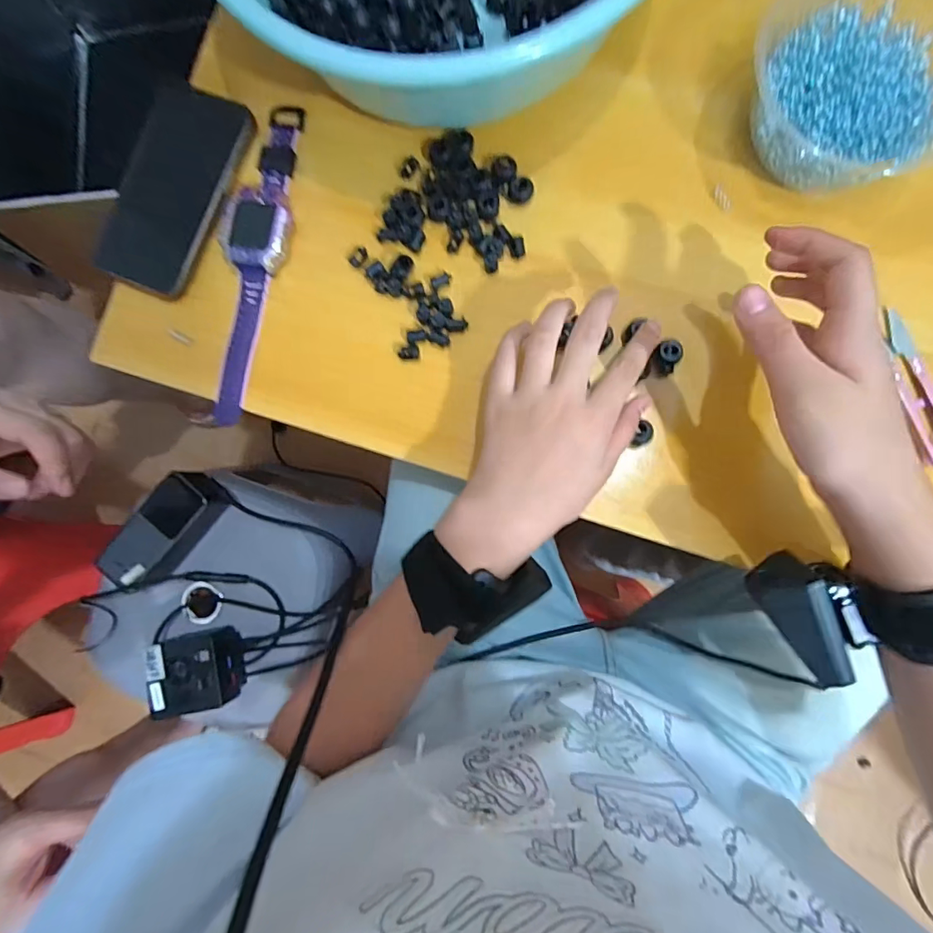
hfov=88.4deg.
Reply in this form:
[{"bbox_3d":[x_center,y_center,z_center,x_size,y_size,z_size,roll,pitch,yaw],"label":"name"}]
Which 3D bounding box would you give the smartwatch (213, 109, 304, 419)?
[{"bbox_3d":[-0.150,-0.148,0.340,0.042,0.021,0.233,13,87,5],"label":"smartwatch"}]

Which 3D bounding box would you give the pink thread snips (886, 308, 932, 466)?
[{"bbox_3d":[0.283,-0.050,0.302,0.021,0.010,0.100,-15,85,3],"label":"pink thread snips"}]

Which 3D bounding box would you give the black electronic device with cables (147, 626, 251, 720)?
[{"bbox_3d":[-0.282,0.212,0.506,0.078,0.052,0.077,-11,86,3],"label":"black electronic device with cables"}]

